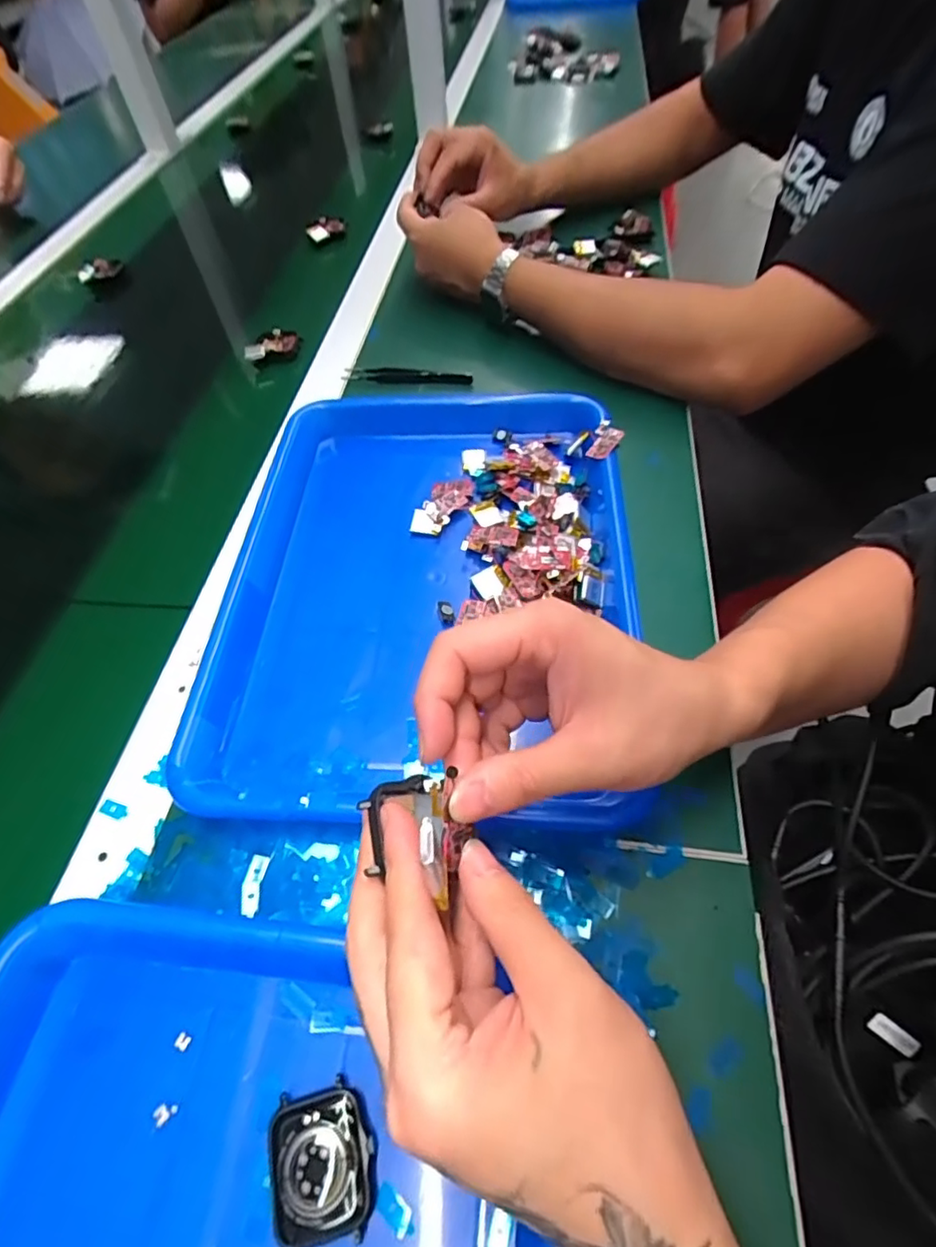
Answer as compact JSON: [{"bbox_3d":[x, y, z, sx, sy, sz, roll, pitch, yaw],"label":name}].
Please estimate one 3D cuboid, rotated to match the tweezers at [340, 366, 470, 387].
[{"bbox_3d":[-0.055,-0.224,0.530,0.118,0.012,0.019,10,57,11],"label":"tweezers"}]

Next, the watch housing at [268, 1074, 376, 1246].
[{"bbox_3d":[-0.055,0.207,0.224,0.037,0.014,0.045,-18,56,-8],"label":"watch housing"}]

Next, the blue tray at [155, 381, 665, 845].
[{"bbox_3d":[-0.025,-0.031,0.381,0.246,0.044,0.326,2,56,6],"label":"blue tray"}]

